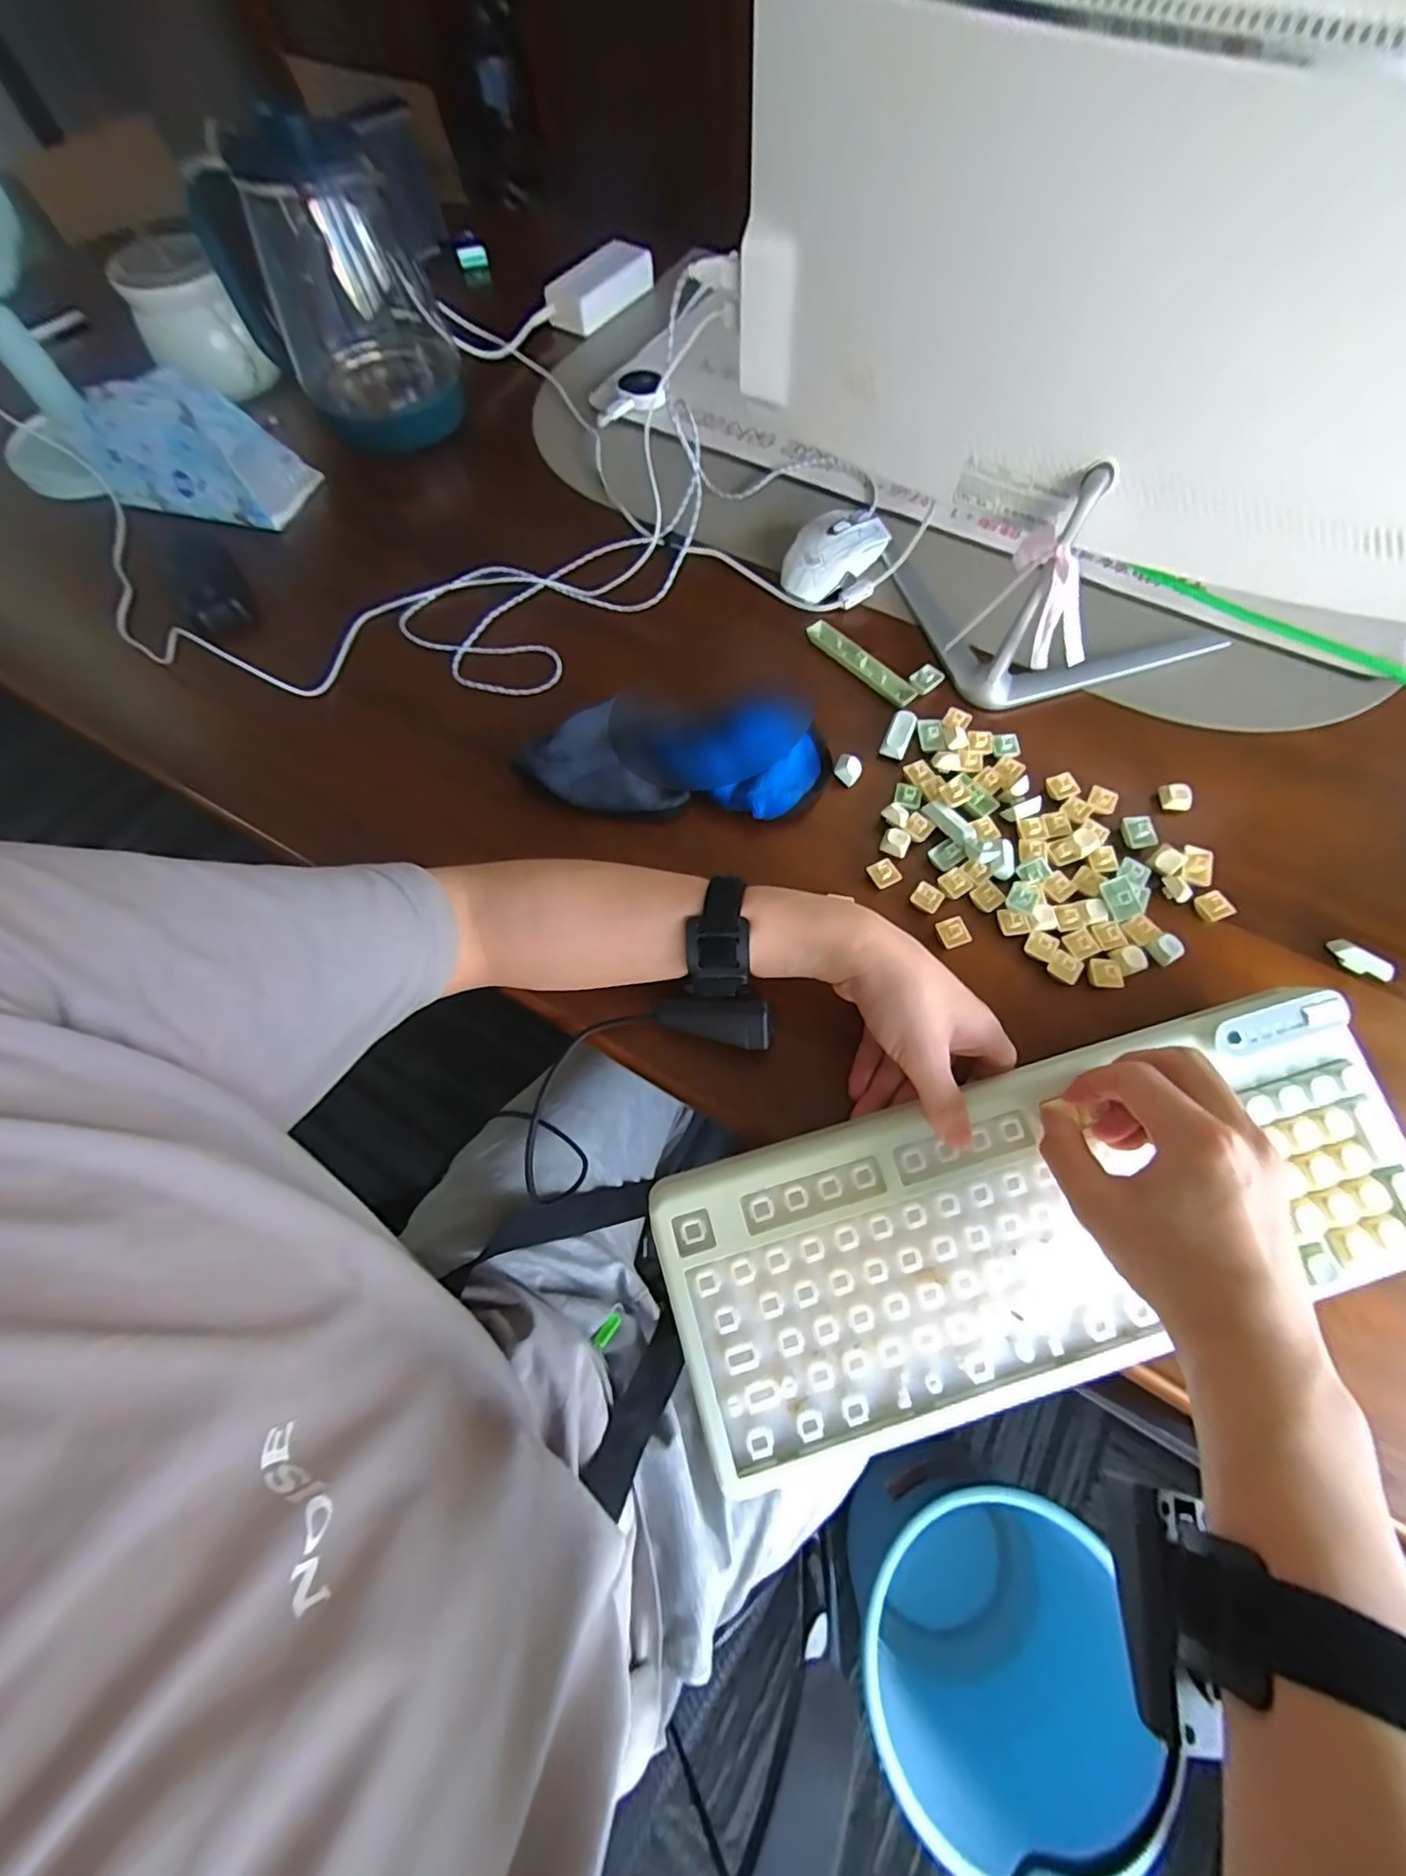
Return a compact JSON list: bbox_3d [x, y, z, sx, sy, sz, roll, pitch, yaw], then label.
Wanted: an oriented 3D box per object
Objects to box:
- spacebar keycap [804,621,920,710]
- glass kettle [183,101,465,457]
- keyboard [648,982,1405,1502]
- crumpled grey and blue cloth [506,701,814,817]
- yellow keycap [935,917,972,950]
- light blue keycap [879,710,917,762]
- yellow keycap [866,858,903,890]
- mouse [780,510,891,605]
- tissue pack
[{"bbox_3d":[0.130,-0.229,0.501,0.016,0.014,0.109,-42,73,-16],"label":"spacebar keycap"},{"bbox_3d":[-0.334,-0.585,0.550,0.171,0.185,0.155,-23,69,-8],"label":"glass kettle"},{"bbox_3d":[0.184,0.151,0.323,0.404,0.032,0.151,-17,68,-3],"label":"keyboard"},{"bbox_3d":[-0.022,-0.137,0.454,0.212,0.037,0.093,1,68,2],"label":"crumpled grey and blue cloth"},{"bbox_3d":[0.170,-0.004,0.406,0.017,0.008,0.019,-19,68,-8],"label":"yellow keycap"},{"bbox_3d":[0.154,-0.159,0.471,0.020,0.009,0.041,22,69,9],"label":"light blue keycap"},{"bbox_3d":[0.129,-0.046,0.427,0.019,0.010,0.019,-22,69,-9],"label":"yellow keycap"},{"bbox_3d":[0.116,-0.341,0.533,0.062,0.038,0.110,40,74,16],"label":"mouse"},{"bbox_3d":[-0.479,-0.455,0.555,0.174,0.087,0.074,10,68,5],"label":"tissue pack"}]

